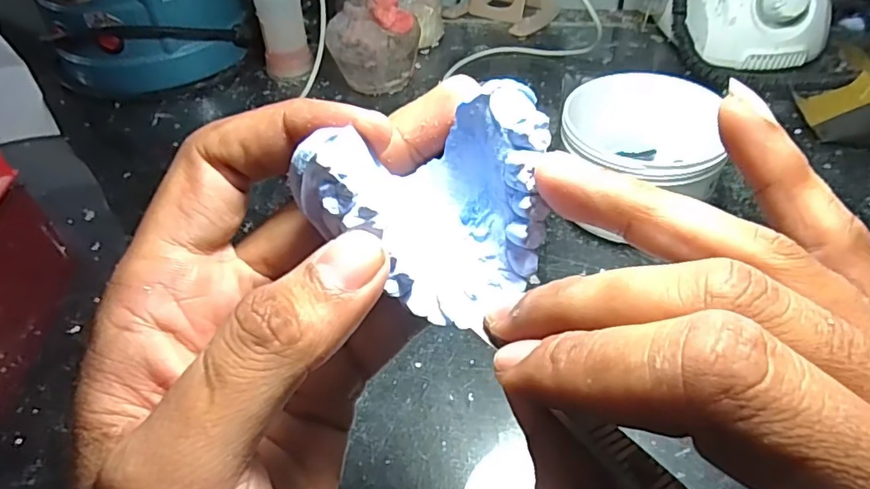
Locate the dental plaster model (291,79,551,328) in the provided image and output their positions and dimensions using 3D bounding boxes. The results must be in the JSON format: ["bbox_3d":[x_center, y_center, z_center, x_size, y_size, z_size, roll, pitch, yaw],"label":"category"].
[{"bbox_3d":[0.001,-0.011,0.145,0.052,0.044,0.046,10,48,13],"label":"dental plaster model"}]

